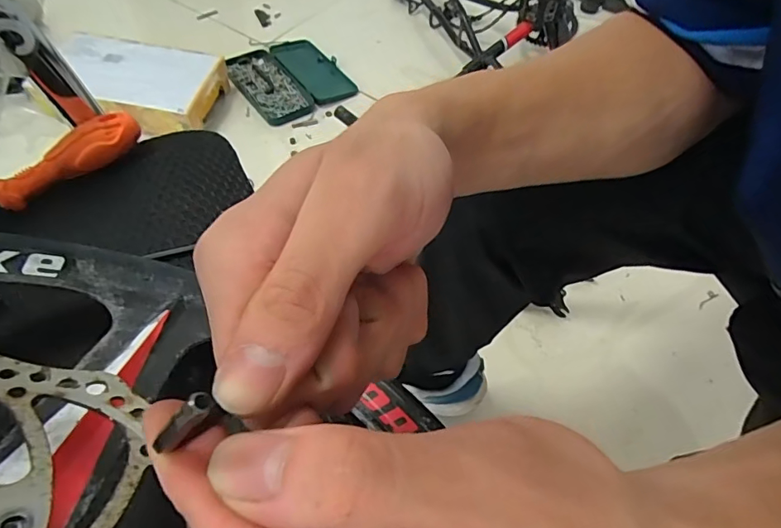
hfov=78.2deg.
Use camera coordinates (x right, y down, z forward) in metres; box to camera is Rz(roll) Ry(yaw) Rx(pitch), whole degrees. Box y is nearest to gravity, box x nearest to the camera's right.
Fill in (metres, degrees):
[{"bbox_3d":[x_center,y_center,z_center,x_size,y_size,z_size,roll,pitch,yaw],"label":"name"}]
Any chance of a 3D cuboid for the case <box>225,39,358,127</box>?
[{"bbox_3d":[-0.238,-0.449,1.159,0.254,0.036,0.252,-33,64,-24],"label":"case"}]

